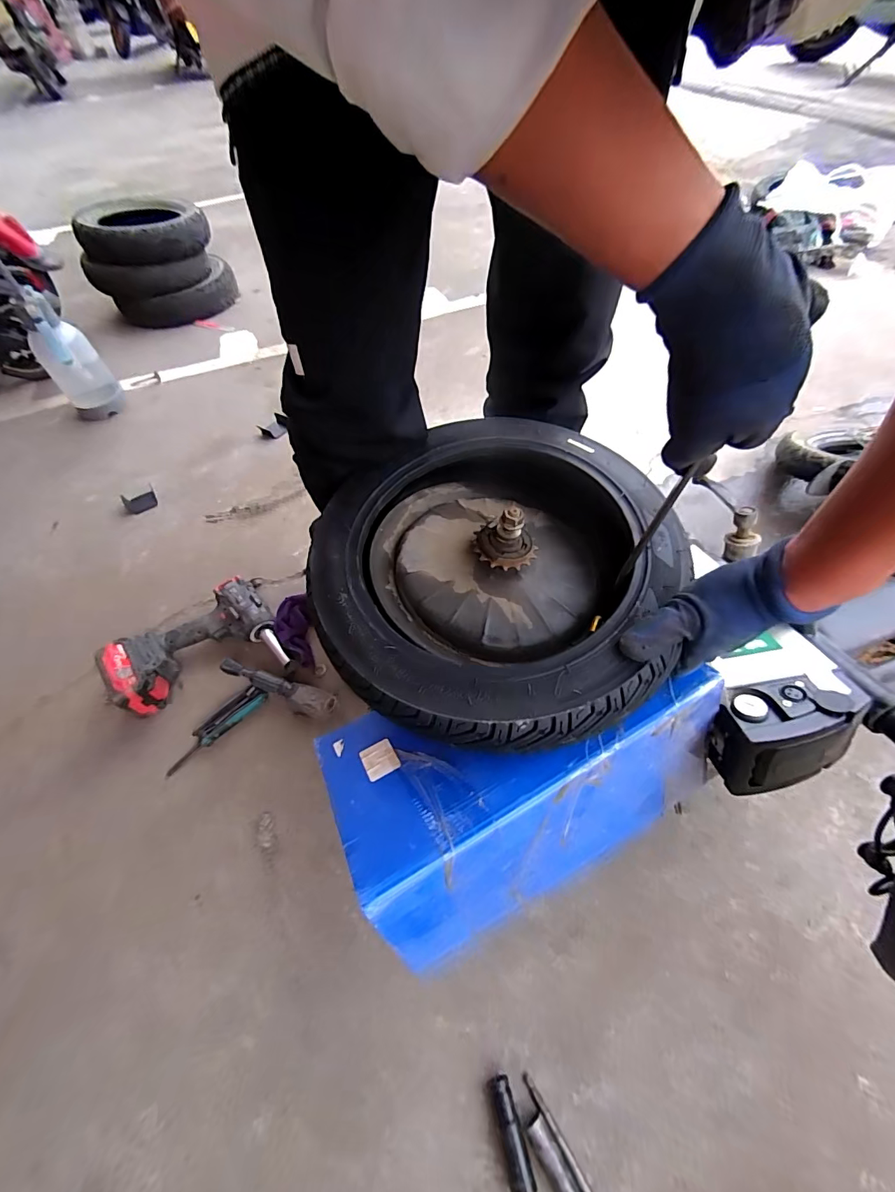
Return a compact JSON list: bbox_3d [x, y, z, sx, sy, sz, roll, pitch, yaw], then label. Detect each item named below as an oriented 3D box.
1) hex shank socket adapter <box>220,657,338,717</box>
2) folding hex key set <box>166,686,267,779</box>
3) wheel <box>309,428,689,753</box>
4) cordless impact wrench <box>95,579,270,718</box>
[{"bbox_3d":[-0.259,0.141,0.698,0.192,0.049,0.046,19,59,18],"label":"hex shank socket adapter"},{"bbox_3d":[-0.355,0.202,0.680,0.038,0.020,0.164,34,65,26],"label":"folding hex key set"},{"bbox_3d":[0.039,-0.027,0.420,0.306,0.085,0.316,-3,55,4],"label":"wheel"},{"bbox_3d":[-0.426,0.071,0.737,0.250,0.076,0.126,-38,59,-18],"label":"cordless impact wrench"}]

